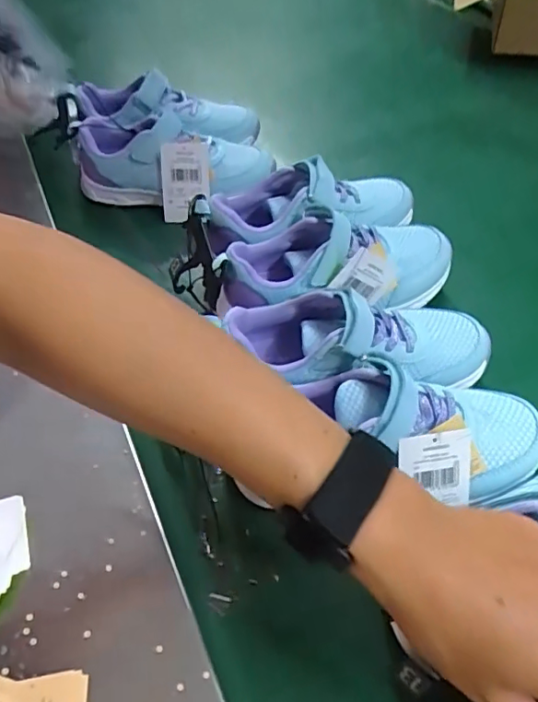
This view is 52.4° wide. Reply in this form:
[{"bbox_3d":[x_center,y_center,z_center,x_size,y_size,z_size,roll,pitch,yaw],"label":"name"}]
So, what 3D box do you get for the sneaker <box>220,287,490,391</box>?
[{"bbox_3d":[0.073,-0.008,0.398,0.181,0.065,0.077,-5,55,-5],"label":"sneaker"}]

